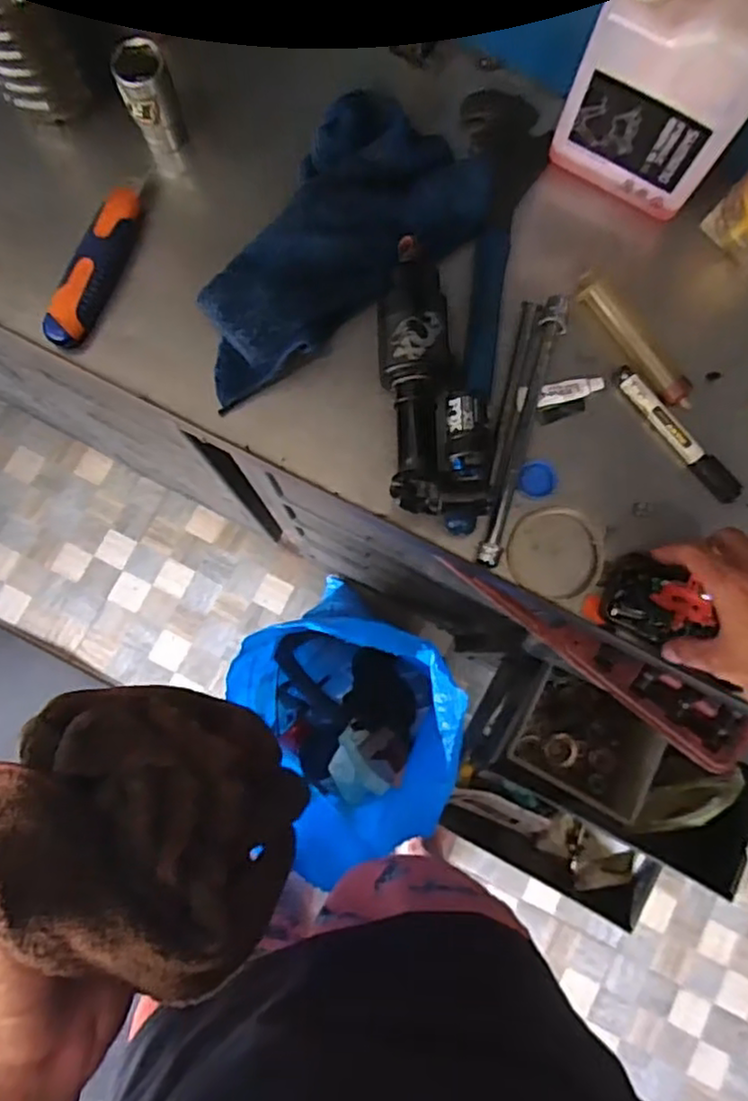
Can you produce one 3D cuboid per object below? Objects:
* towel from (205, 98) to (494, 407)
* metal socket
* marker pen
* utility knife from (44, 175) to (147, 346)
[{"bbox_3d":[-0.049,-0.260,0.567,0.282,0.043,0.165,-39,83,-6],"label":"towel"},{"bbox_3d":[-0.183,-0.368,0.584,0.040,0.110,0.034,-21,82,-4],"label":"metal socket"},{"bbox_3d":[0.246,-0.095,0.563,0.020,0.011,0.139,-41,84,-6],"label":"marker pen"},{"bbox_3d":[-0.230,-0.243,0.577,0.031,0.029,0.156,21,81,3],"label":"utility knife"}]

